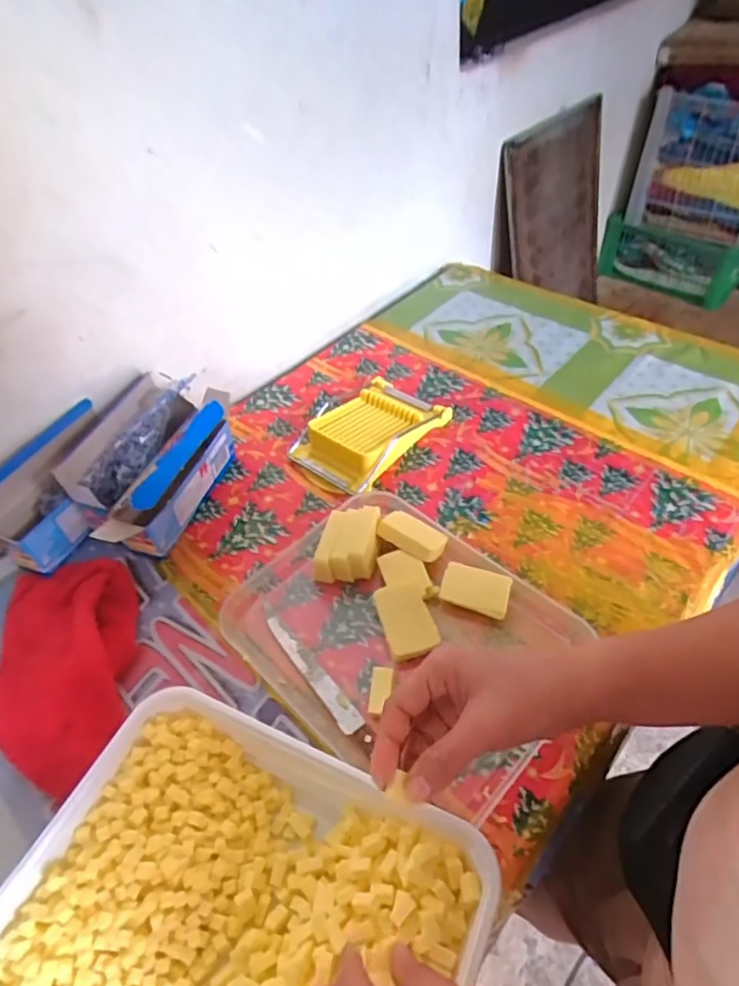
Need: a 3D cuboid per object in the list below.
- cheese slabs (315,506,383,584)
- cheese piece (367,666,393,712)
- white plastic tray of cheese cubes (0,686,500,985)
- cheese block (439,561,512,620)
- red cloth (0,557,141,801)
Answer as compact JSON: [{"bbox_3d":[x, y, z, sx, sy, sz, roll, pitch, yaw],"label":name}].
[{"bbox_3d":[-0.021,0.055,0.607,0.063,0.050,0.070,1,49,6],"label":"cheese slabs"},{"bbox_3d":[0.009,0.176,0.512,0.018,0.014,0.044,4,49,9],"label":"cheese piece"},{"bbox_3d":[-0.090,0.285,0.381,0.295,0.057,0.225,17,52,19],"label":"white plastic tray of cheese cubes"},{"bbox_3d":[0.104,0.096,0.565,0.064,0.020,0.044,12,51,15],"label":"cheese block"},{"bbox_3d":[-0.289,0.154,0.547,0.132,0.039,0.244,-20,50,-13],"label":"red cloth"}]

